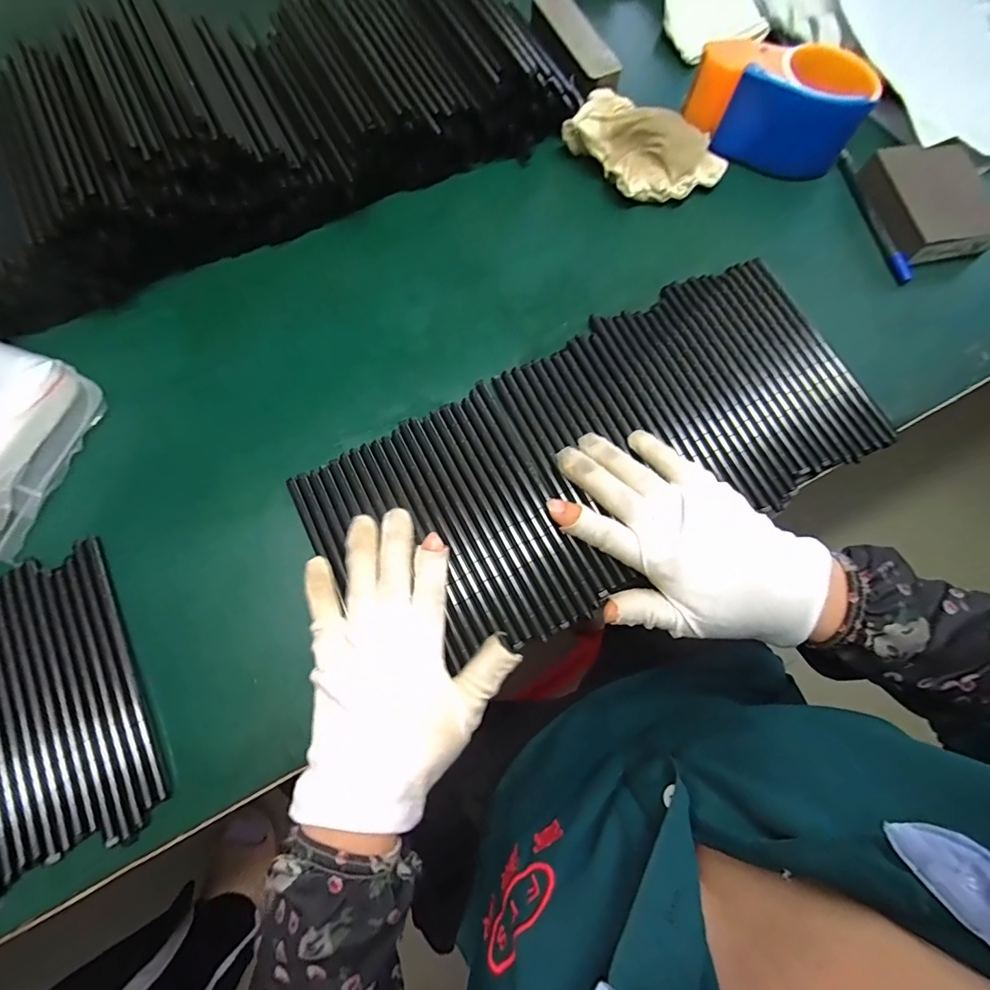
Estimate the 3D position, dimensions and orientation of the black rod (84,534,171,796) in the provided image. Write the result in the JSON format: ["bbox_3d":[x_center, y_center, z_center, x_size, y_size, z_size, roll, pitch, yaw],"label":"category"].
[{"bbox_3d":[-0.232,0.103,0.290,0.009,0.007,0.170,-28,76,-7],"label":"black rod"}]

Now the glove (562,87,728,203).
[{"bbox_3d":[0.124,-0.290,0.384,0.125,0.039,0.083,40,78,11],"label":"glove"}]

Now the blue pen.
[{"bbox_3d":[0.312,-0.234,0.381,0.009,0.015,0.137,-9,74,-2],"label":"blue pen"}]

